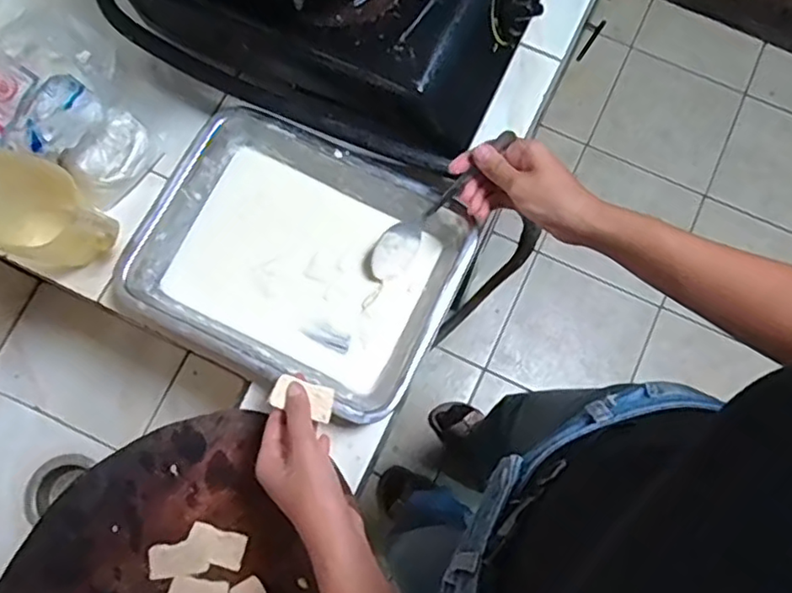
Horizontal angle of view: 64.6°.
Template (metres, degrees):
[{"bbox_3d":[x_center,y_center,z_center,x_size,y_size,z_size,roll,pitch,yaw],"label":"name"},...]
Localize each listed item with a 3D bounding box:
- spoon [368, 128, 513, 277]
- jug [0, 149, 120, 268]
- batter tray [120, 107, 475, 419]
[{"bbox_3d":[0.040,-0.084,0.570,0.030,0.037,0.174,47,110,10],"label":"spoon"},{"bbox_3d":[-0.319,-0.074,0.569,0.165,0.109,0.084,22,76,4],"label":"jug"},{"bbox_3d":[-0.087,-0.041,0.582,0.278,0.041,0.219,25,77,5],"label":"batter tray"}]

